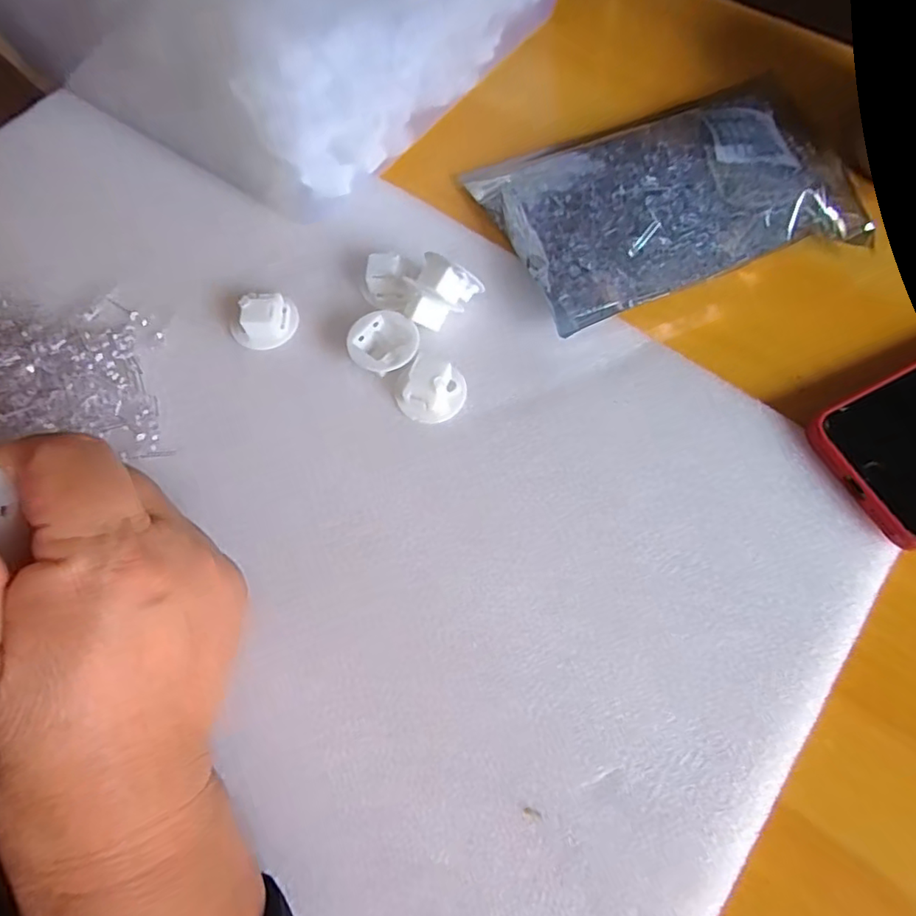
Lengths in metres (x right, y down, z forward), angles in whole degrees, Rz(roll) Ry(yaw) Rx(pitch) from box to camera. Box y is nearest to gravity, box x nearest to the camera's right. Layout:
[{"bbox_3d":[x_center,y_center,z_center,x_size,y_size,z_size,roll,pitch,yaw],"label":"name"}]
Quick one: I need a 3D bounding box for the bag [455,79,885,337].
[{"bbox_3d":[0.116,-0.143,0.309,0.189,0.029,0.117,-20,70,-7],"label":"bag"}]

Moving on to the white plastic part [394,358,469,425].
[{"bbox_3d":[-0.012,-0.031,0.269,0.031,0.015,0.027,12,70,5],"label":"white plastic part"}]

